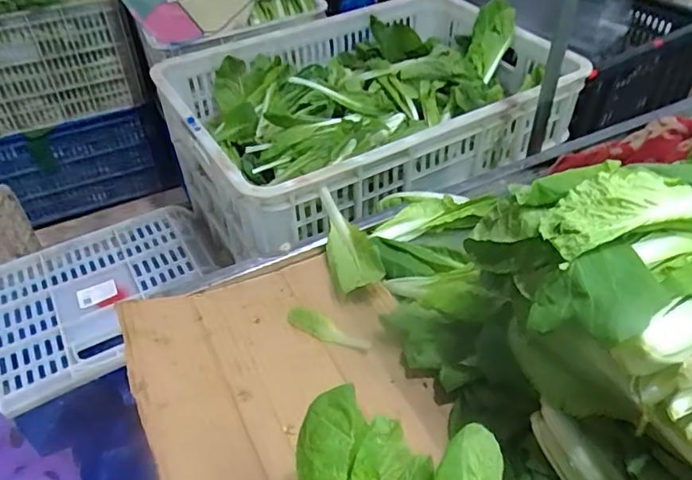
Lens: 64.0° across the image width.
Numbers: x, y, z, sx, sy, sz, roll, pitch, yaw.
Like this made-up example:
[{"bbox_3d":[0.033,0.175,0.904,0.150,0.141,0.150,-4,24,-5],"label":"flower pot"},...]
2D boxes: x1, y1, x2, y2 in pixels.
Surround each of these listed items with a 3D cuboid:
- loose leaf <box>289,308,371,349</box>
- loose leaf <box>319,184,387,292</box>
[{"bbox_3d":[-0.020,0.097,0.588,0.095,0.007,0.026,23,49,24],"label":"loose leaf"},{"bbox_3d":[0.000,0.002,0.660,0.051,0.046,0.165,-10,44,-8],"label":"loose leaf"}]

